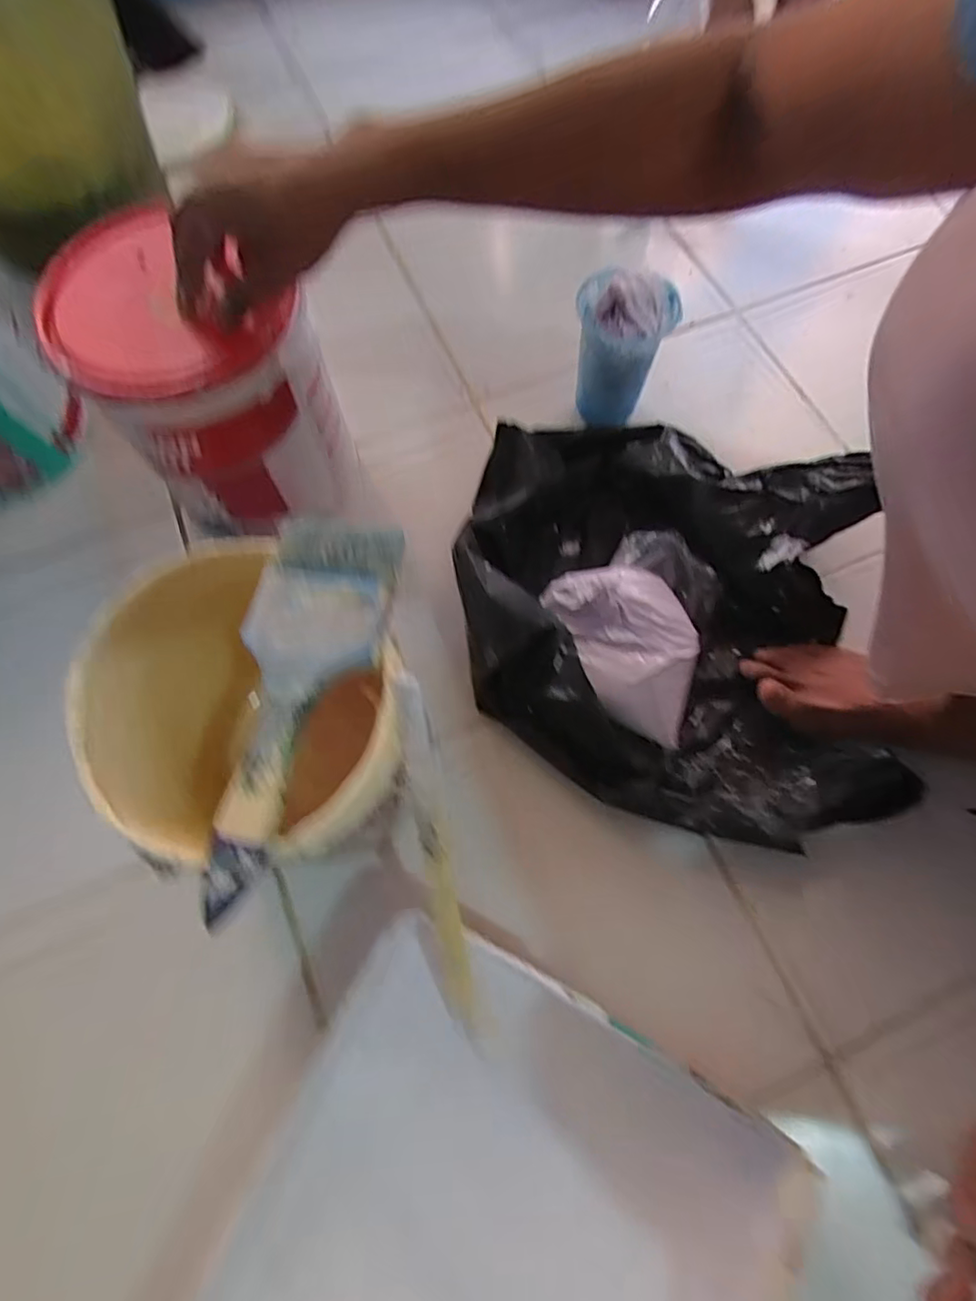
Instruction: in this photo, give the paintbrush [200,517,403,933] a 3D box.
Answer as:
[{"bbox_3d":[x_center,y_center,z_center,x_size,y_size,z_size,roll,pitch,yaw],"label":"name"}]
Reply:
[{"bbox_3d":[-0.097,0.022,0.288,0.071,0.014,0.200,9,70,3],"label":"paintbrush"}]

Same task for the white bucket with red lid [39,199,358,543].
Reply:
[{"bbox_3d":[-0.223,-0.215,0.480,0.150,0.177,0.165,0,69,1],"label":"white bucket with red lid"}]

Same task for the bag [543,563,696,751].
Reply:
[{"bbox_3d":[0.124,-0.008,0.483,0.102,0.054,0.161,-29,72,-10],"label":"bag"}]

